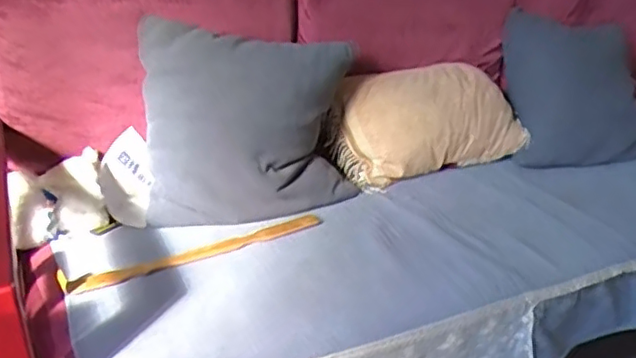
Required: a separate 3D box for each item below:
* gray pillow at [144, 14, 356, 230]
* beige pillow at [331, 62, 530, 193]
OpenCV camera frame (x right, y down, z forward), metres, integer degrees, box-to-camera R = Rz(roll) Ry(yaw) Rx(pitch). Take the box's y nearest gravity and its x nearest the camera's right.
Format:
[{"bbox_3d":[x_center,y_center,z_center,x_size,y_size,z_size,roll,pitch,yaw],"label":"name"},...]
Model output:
[{"bbox_3d":[-0.122,-0.094,1.135,0.396,0.323,0.157,-6,25,-21],"label":"gray pillow"},{"bbox_3d":[0.239,-0.130,1.366,0.433,0.122,0.240,-15,72,-17],"label":"beige pillow"}]

